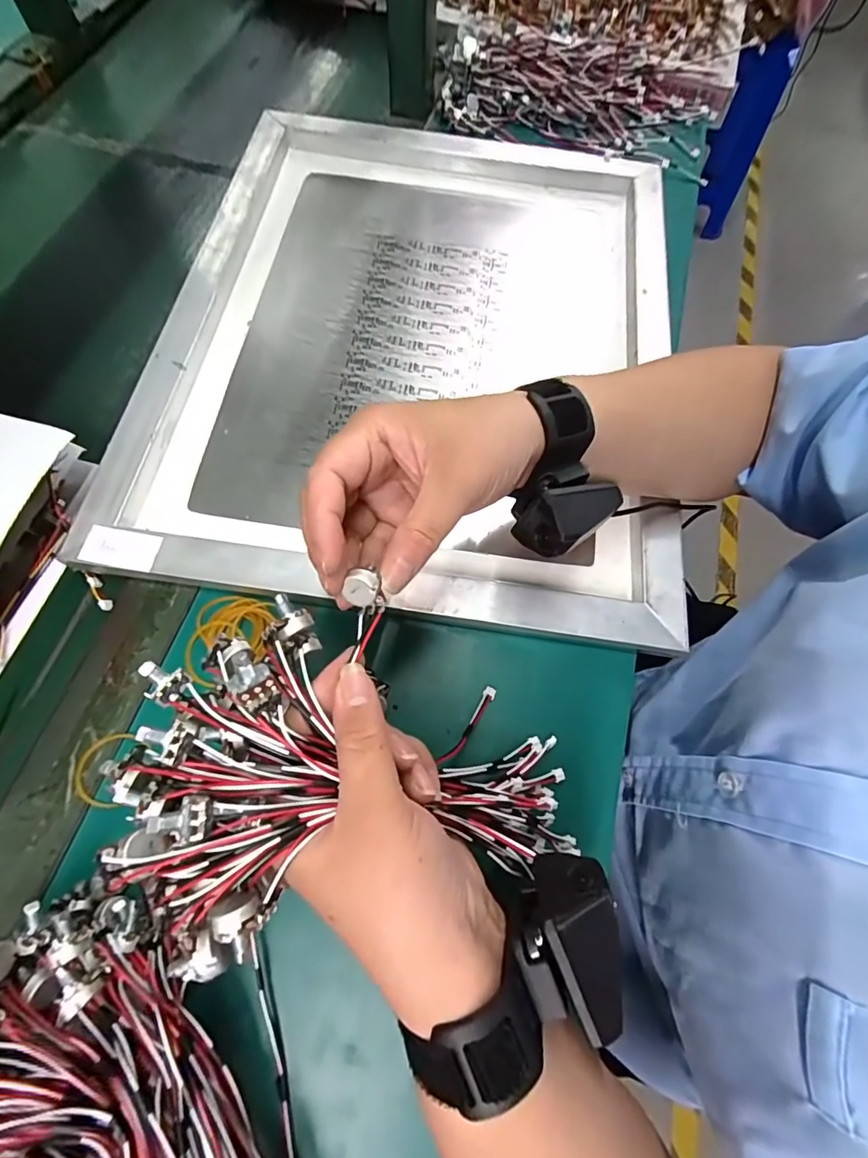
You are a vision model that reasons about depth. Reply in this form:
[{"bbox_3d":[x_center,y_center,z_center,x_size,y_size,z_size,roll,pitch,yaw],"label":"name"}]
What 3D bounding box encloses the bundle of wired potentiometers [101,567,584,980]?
[{"bbox_3d":[-0.013,0.090,0.231,0.229,0.068,0.139,18,65,-32],"label":"bundle of wired potentiometers"}]

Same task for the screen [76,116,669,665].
[{"bbox_3d":[-0.011,-0.214,0.409,0.417,0.029,0.505,8,69,0],"label":"screen"}]

